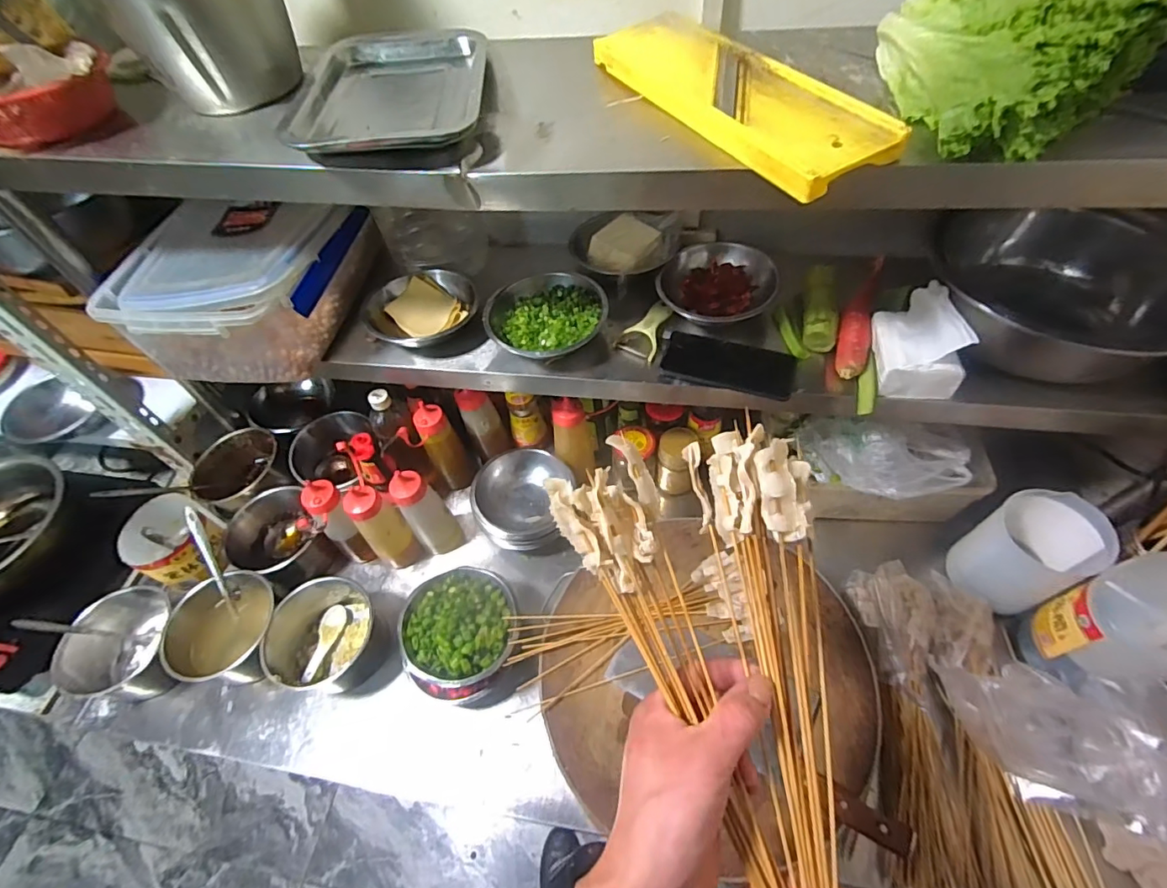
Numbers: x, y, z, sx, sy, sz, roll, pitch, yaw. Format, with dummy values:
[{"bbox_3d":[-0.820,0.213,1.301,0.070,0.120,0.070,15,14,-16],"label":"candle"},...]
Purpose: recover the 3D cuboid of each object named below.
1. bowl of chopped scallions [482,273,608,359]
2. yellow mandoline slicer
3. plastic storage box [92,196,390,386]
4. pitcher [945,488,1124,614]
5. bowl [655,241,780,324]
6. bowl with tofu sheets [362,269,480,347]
[{"bbox_3d":[-0.053,-0.171,0.709,0.155,0.063,0.147,-2,54,3],"label":"bowl of chopped scallions"},{"bbox_3d":[0.134,-0.338,0.488,0.104,0.029,0.346,-24,56,-12],"label":"yellow mandoline slicer"},{"bbox_3d":[-0.472,-0.228,0.719,0.264,0.137,0.278,5,55,9],"label":"plastic storage box"},{"bbox_3d":[0.596,0.151,0.697,0.133,0.140,0.116,-21,55,-10],"label":"pitcher"},{"bbox_3d":[0.187,-0.223,0.711,0.147,0.060,0.134,-2,54,3],"label":"bowl"},{"bbox_3d":[-0.240,-0.205,0.759,0.164,0.058,0.143,-17,55,-7],"label":"bowl with tofu sheets"}]

